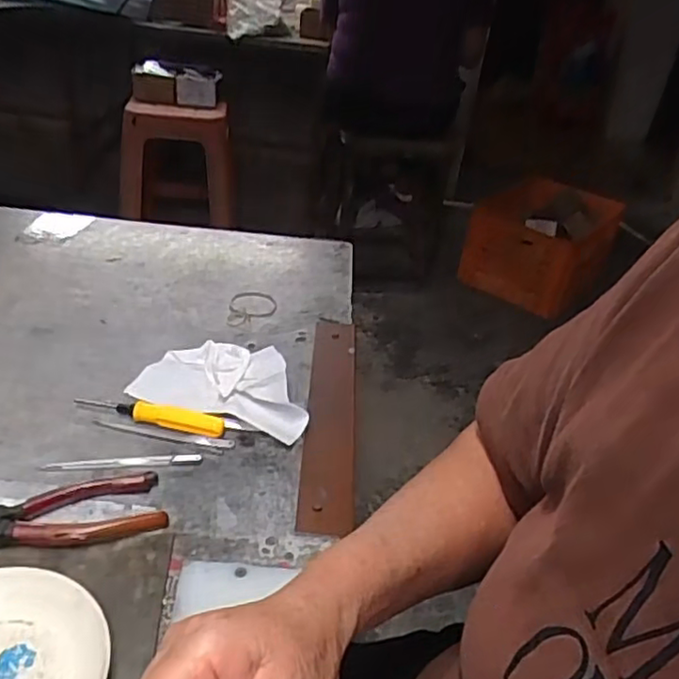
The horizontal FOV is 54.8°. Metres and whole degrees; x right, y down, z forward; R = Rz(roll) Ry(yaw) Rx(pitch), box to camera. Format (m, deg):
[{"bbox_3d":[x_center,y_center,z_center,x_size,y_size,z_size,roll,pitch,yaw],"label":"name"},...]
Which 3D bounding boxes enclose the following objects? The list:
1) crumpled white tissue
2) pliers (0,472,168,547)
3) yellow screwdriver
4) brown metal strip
[{"bbox_3d":[-0.091,0.027,0.542,0.144,0.034,0.097,12,33,7],"label":"crumpled white tissue"},{"bbox_3d":[-0.190,0.114,0.408,0.151,0.014,0.047,-8,36,-22],"label":"pliers"},{"bbox_3d":[-0.146,0.055,0.501,0.117,0.013,0.017,11,33,7],"label":"yellow screwdriver"},{"bbox_3d":[-0.006,0.056,0.536,0.038,0.007,0.252,6,33,-2],"label":"brown metal strip"}]

